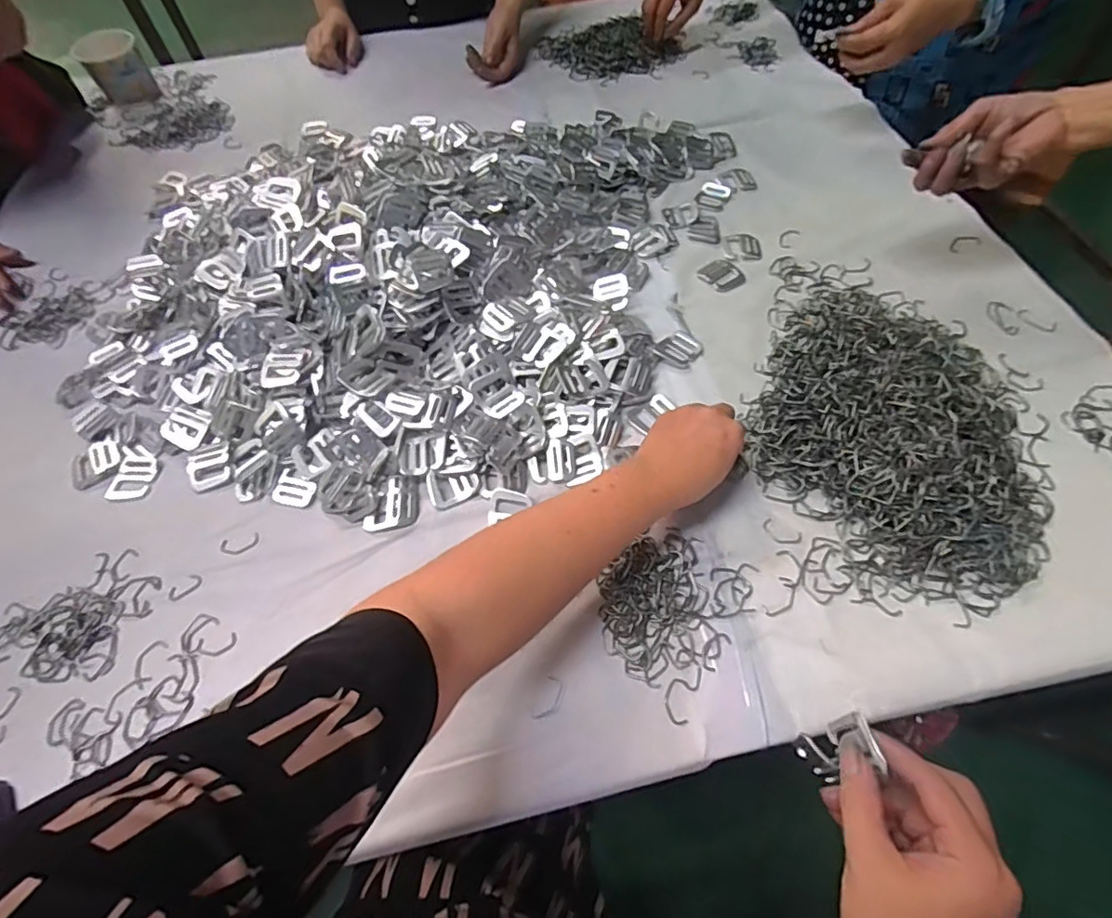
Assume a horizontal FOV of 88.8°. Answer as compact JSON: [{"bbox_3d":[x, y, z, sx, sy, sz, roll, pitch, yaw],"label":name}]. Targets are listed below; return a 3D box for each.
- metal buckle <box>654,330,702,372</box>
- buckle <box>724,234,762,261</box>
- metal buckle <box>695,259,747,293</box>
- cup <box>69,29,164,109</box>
[{"bbox_3d":[0.129,-0.113,0.591,0.040,0.006,0.041,34,66,21],"label":"metal buckle"},{"bbox_3d":[0.220,-0.250,0.665,0.041,0.004,0.044,5,59,6],"label":"buckle"},{"bbox_3d":[0.187,-0.208,0.642,0.040,0.004,0.048,-34,63,-16],"label":"metal buckle"},{"bbox_3d":[-0.734,-0.657,0.951,0.091,0.085,0.073,-34,63,-16],"label":"cup"}]

